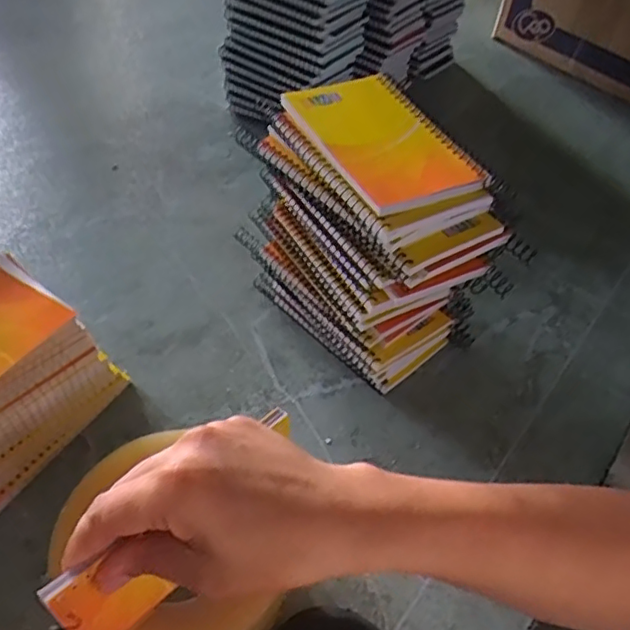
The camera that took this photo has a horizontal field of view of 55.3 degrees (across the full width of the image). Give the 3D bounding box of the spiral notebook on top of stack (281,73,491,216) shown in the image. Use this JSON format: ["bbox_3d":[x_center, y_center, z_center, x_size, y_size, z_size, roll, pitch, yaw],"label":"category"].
[{"bbox_3d":[0.039,-0.112,0.371,0.078,0.007,0.129,-16,51,-19],"label":"spiral notebook on top of stack"}]

